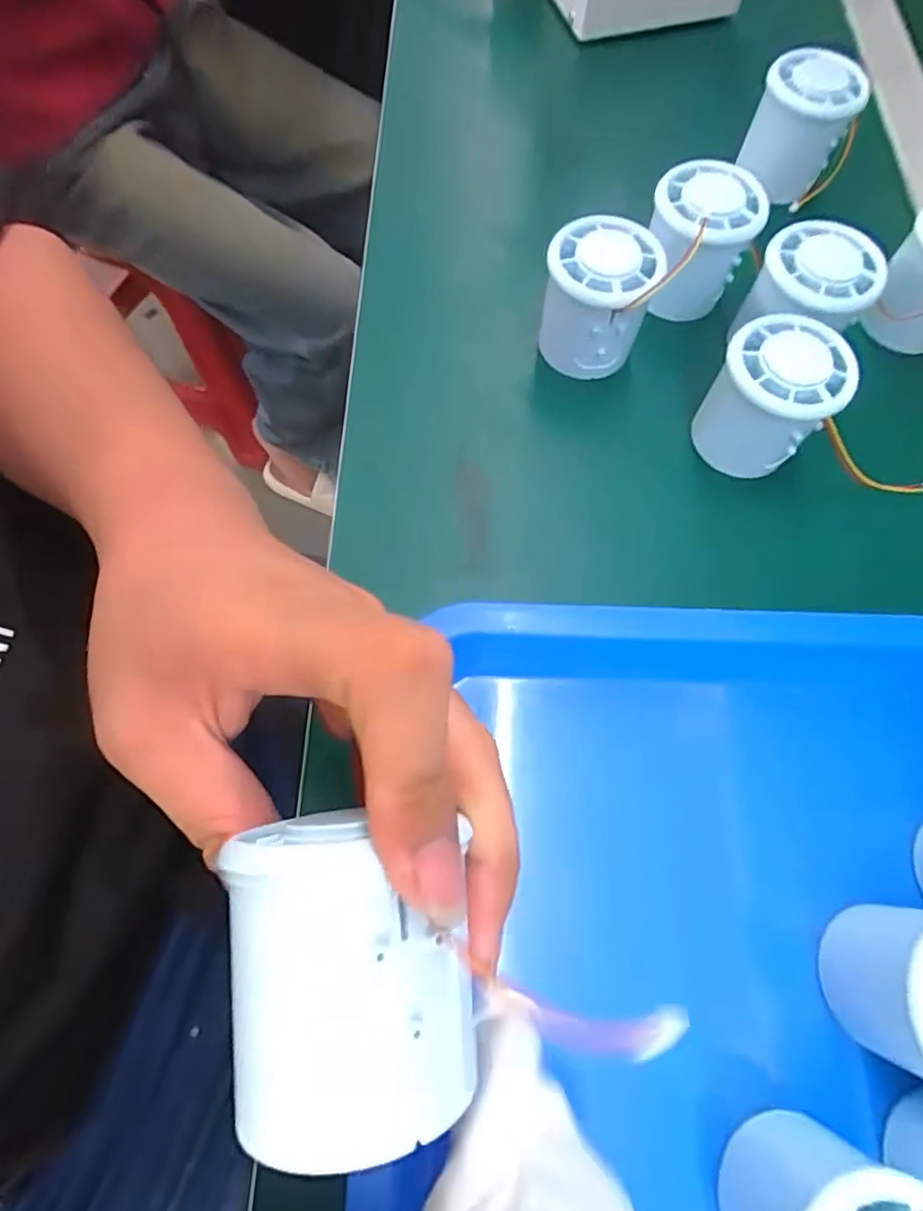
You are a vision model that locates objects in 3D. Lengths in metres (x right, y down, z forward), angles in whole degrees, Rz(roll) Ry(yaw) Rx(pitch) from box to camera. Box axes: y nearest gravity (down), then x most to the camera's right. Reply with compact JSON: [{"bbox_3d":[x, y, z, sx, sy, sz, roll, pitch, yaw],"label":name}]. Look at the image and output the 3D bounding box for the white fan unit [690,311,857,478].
[{"bbox_3d":[0.150,-0.100,0.296,0.053,0.059,0.049,1,69,-2],"label":"white fan unit"}]

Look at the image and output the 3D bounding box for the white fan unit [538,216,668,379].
[{"bbox_3d":[0.070,-0.160,0.314,0.053,0.061,0.049,24,70,7],"label":"white fan unit"}]

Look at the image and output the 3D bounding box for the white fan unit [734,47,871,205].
[{"bbox_3d":[0.206,-0.291,0.375,0.058,0.065,0.060,21,70,6],"label":"white fan unit"}]

